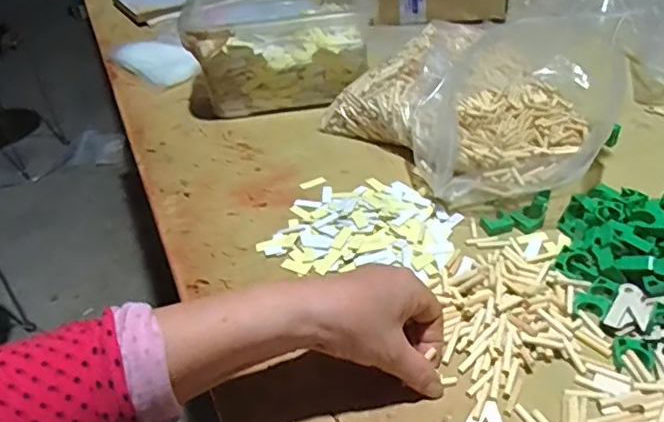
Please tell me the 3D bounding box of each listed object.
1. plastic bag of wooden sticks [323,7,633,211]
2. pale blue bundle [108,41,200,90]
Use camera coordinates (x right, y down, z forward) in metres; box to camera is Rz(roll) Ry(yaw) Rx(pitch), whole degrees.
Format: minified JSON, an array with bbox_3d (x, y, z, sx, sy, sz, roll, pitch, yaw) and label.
[{"bbox_3d":[0.160,-0.129,0.627,0.244,0.124,0.268,-23,41,-22],"label":"plastic bag of wooden sticks"},{"bbox_3d":[-0.269,-0.226,0.878,0.156,0.033,0.067,26,47,34],"label":"pale blue bundle"}]

